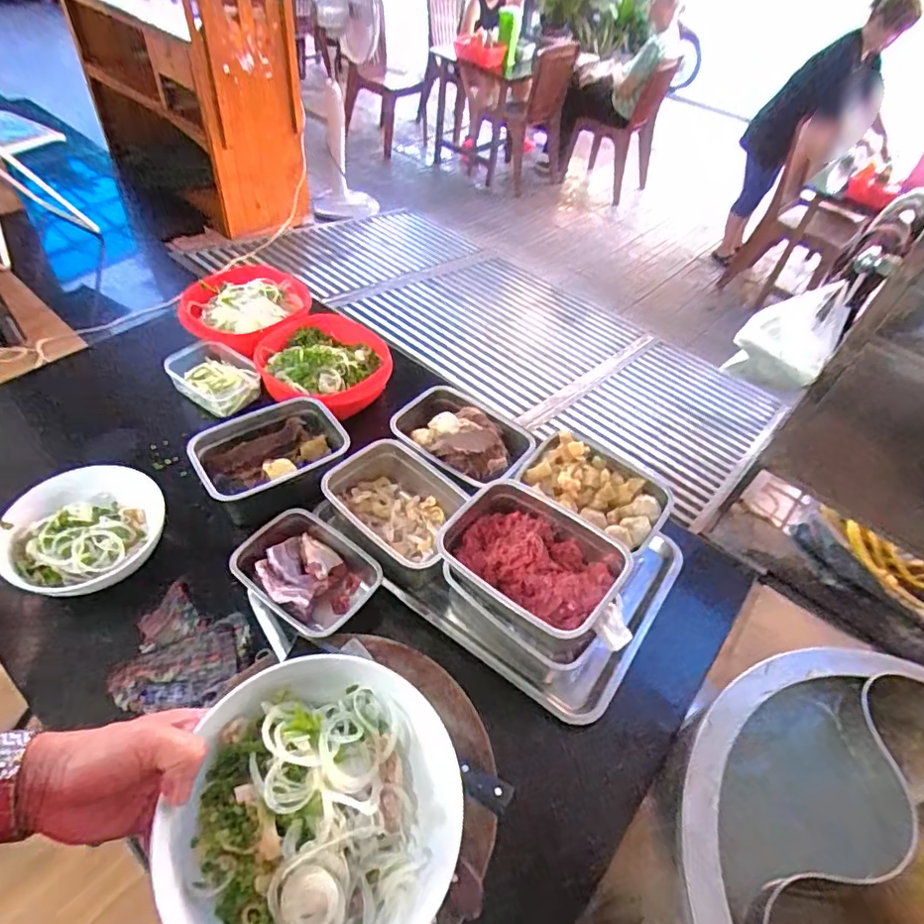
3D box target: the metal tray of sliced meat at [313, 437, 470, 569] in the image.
[{"bbox_3d":[-0.085,0.071,0.837,0.207,0.084,0.166,38,55,25],"label":"metal tray of sliced meat"}]

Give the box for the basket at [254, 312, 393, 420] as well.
[{"bbox_3d":[-0.249,-0.181,1.015,0.231,0.074,0.235,-13,51,-18],"label":"basket"}]

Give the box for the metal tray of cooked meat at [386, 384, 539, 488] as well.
[{"bbox_3d":[0.004,-0.043,0.919,0.216,0.061,0.156,30,52,19],"label":"metal tray of cooked meat"}]

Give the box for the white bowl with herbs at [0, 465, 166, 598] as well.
[{"bbox_3d":[-0.510,0.092,0.756,0.181,0.066,0.197,16,49,7],"label":"white bowl with herbs"}]

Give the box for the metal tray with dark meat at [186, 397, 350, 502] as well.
[{"bbox_3d":[-0.293,-0.010,0.869,0.222,0.066,0.152,-23,55,-24],"label":"metal tray with dark meat"}]

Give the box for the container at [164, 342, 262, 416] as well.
[{"bbox_3d":[-0.439,-0.151,0.999,0.152,0.060,0.107,25,50,15],"label":"container"}]

